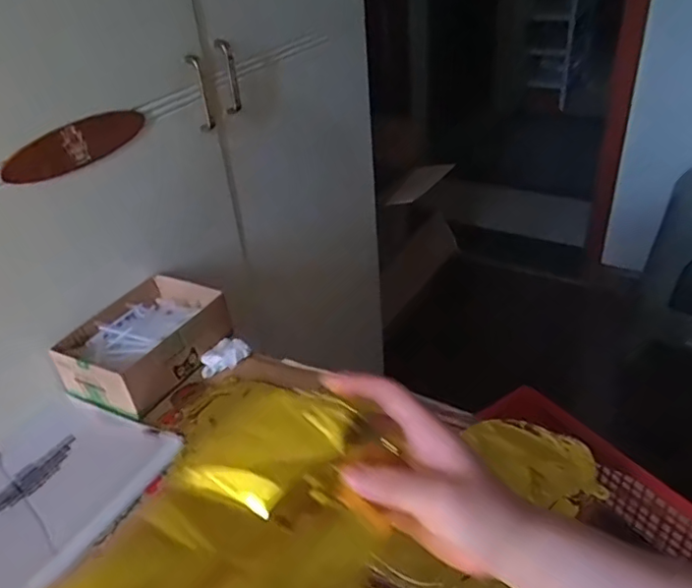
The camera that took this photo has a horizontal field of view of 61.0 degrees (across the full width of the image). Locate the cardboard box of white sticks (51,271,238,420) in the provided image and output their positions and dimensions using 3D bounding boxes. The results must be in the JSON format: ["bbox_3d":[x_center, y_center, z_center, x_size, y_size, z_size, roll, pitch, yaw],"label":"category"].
[{"bbox_3d":[-0.250,0.059,0.741,0.147,0.066,0.187,12,38,24],"label":"cardboard box of white sticks"}]

